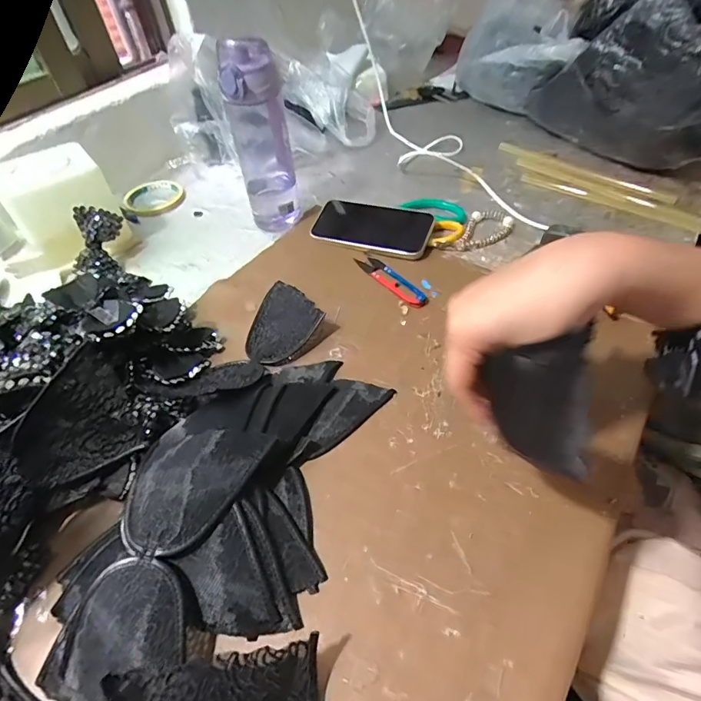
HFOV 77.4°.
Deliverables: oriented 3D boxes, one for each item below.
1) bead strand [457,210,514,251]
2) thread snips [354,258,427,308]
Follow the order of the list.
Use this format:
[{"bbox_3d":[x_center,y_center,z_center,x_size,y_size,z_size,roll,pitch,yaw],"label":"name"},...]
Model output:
[{"bbox_3d":[0.180,-0.158,0.575,0.056,0.016,0.096,17,52,18],"label":"bead strand"},{"bbox_3d":[0.048,-0.087,0.529,0.027,0.010,0.117,-29,53,-19],"label":"thread snips"}]

